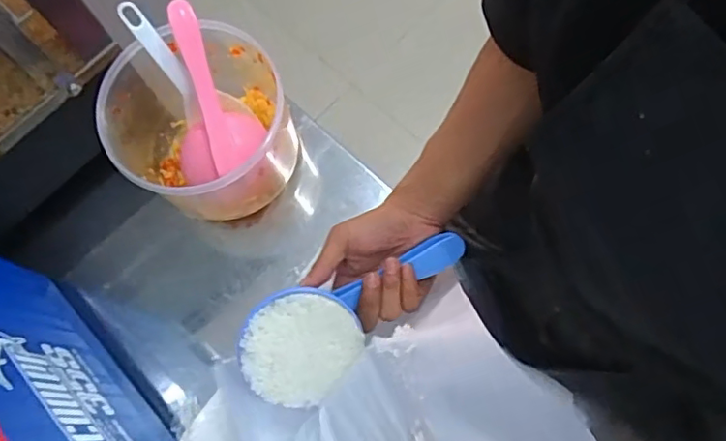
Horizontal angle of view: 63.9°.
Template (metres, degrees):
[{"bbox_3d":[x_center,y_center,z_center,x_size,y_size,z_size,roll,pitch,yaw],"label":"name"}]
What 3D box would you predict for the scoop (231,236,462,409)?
[{"bbox_3d":[-0.022,0.073,0.476,0.171,0.050,0.095,-41,100,3],"label":"scoop"}]

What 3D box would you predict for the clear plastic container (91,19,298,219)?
[{"bbox_3d":[-0.156,-0.089,0.580,0.167,0.139,0.164,-22,73,-5],"label":"clear plastic container"}]

